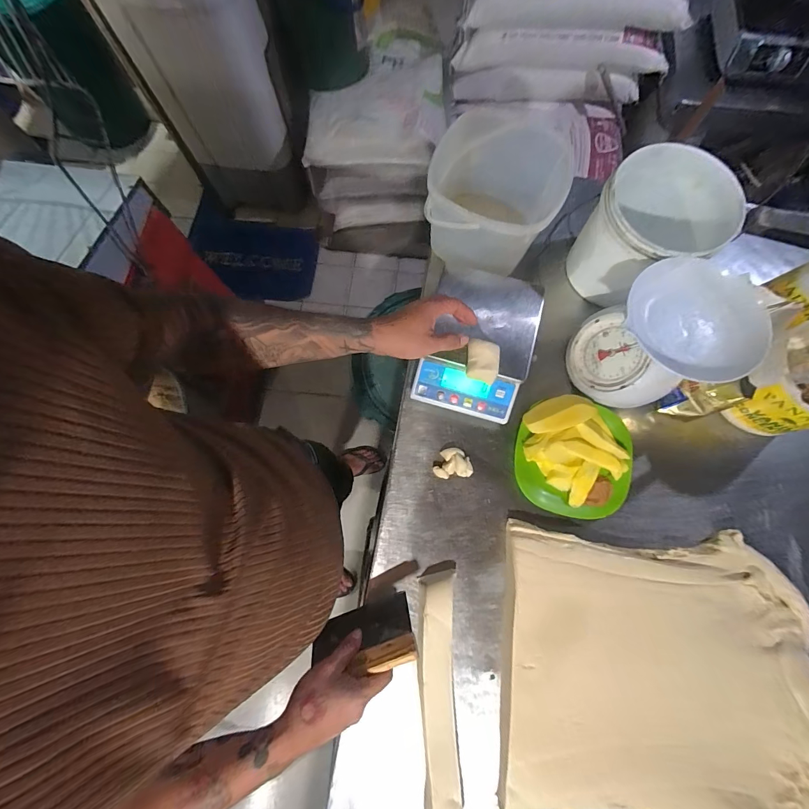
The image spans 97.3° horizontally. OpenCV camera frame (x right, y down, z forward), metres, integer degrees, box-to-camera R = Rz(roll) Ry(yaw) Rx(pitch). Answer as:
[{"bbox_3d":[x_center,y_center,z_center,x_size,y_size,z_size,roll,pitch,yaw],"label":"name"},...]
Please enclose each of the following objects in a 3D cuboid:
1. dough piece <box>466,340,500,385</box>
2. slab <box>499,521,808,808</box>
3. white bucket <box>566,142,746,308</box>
[{"bbox_3d":[0.120,-0.066,0.547,0.046,0.025,0.060,4,76,1],"label":"dough piece"},{"bbox_3d":[0.382,0.414,0.525,0.469,0.033,0.417,6,76,2],"label":"slab"},{"bbox_3d":[0.423,-0.301,0.626,0.221,0.170,0.195,-30,78,-7],"label":"white bucket"}]

